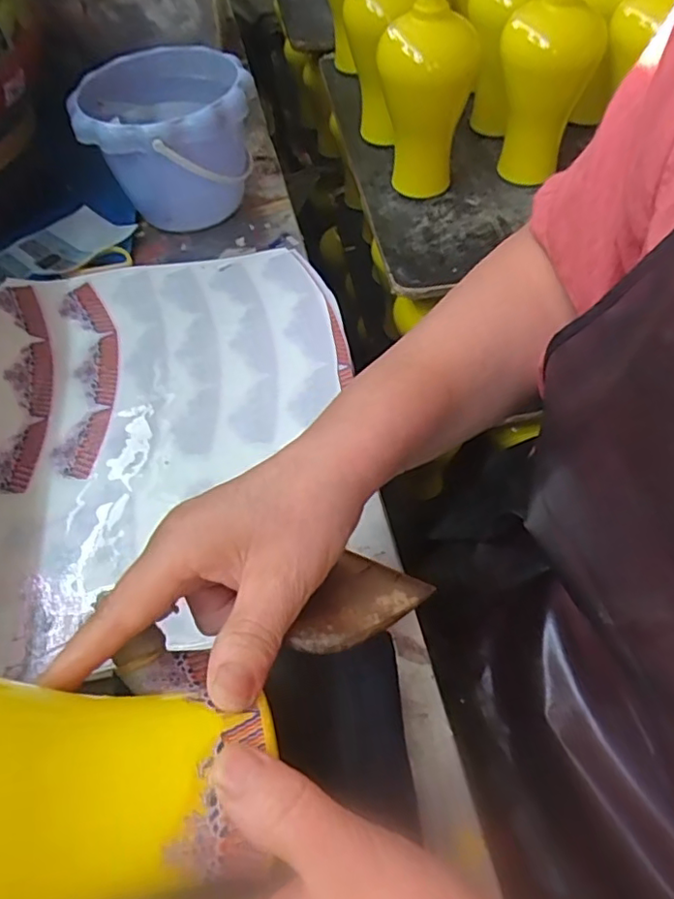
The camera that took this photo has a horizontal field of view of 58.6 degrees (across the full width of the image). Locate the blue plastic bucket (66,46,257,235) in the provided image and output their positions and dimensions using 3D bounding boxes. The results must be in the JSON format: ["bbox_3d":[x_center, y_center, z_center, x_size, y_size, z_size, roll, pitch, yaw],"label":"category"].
[{"bbox_3d":[-0.147,-0.272,0.549,0.145,0.118,0.152,-2,56,3],"label":"blue plastic bucket"}]

